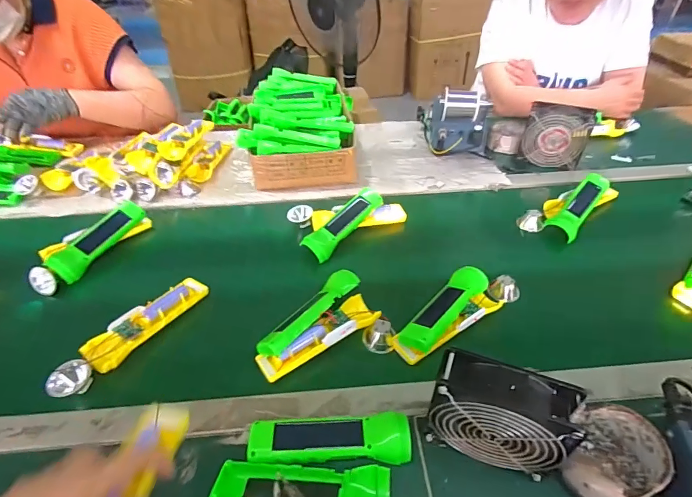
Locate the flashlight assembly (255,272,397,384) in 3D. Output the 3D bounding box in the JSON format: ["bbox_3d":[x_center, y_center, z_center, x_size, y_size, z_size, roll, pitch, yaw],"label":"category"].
[{"bbox_3d":[-0.036,0.097,0.492,0.162,0.041,0.113,-20,44,-20],"label":"flashlight assembly"}]

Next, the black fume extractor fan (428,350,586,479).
[{"bbox_3d":[0.137,0.157,0.361,0.120,0.114,0.049,12,43,15],"label":"black fume extractor fan"}]

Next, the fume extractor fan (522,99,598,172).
[{"bbox_3d":[0.426,-0.229,0.788,0.116,0.120,0.044,15,44,19],"label":"fume extractor fan"}]

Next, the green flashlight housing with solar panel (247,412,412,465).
[{"bbox_3d":[-0.016,0.194,0.395,0.159,0.021,0.043,-1,41,2],"label":"green flashlight housing with solar panel"}]

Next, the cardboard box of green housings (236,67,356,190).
[{"bbox_3d":[-0.102,-0.288,0.890,0.221,0.114,0.391,-3,41,-1],"label":"cardboard box of green housings"}]

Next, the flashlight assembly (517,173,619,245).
[{"bbox_3d":[0.397,-0.082,0.683,0.174,0.054,0.088,-32,49,-29],"label":"flashlight assembly"}]

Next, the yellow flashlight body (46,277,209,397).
[{"bbox_3d":[-0.273,0.105,0.499,0.043,0.032,0.204,20,46,23],"label":"yellow flashlight body"}]

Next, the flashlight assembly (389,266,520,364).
[{"bbox_3d":[0.149,0.079,0.511,0.197,0.047,0.071,-33,50,-31],"label":"flashlight assembly"}]

